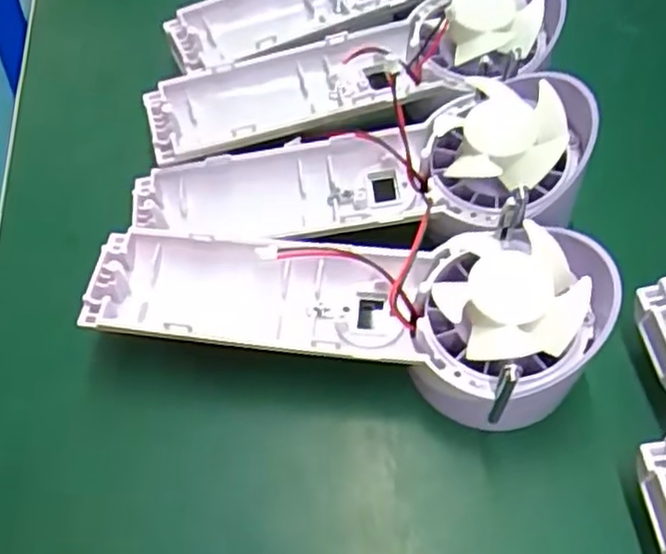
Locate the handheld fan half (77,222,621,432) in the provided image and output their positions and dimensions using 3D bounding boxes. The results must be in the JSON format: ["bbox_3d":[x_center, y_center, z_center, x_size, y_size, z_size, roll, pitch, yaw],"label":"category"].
[{"bbox_3d":[0.003,0.006,0.265,0.175,0.048,0.065,11,59,9],"label":"handheld fan half"}]

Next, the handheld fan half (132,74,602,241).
[{"bbox_3d":[0.009,-0.040,0.292,0.170,0.036,0.061,-7,57,15],"label":"handheld fan half"}]

